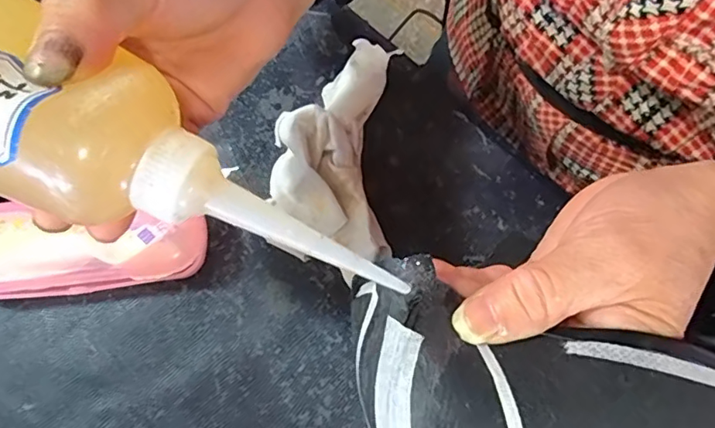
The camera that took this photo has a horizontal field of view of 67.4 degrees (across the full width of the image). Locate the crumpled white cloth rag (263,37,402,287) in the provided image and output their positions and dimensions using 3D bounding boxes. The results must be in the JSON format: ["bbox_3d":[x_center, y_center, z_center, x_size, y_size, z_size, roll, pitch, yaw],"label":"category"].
[{"bbox_3d":[-0.017,-0.034,0.325,0.072,0.042,0.142,4,77,2],"label":"crumpled white cloth rag"}]

